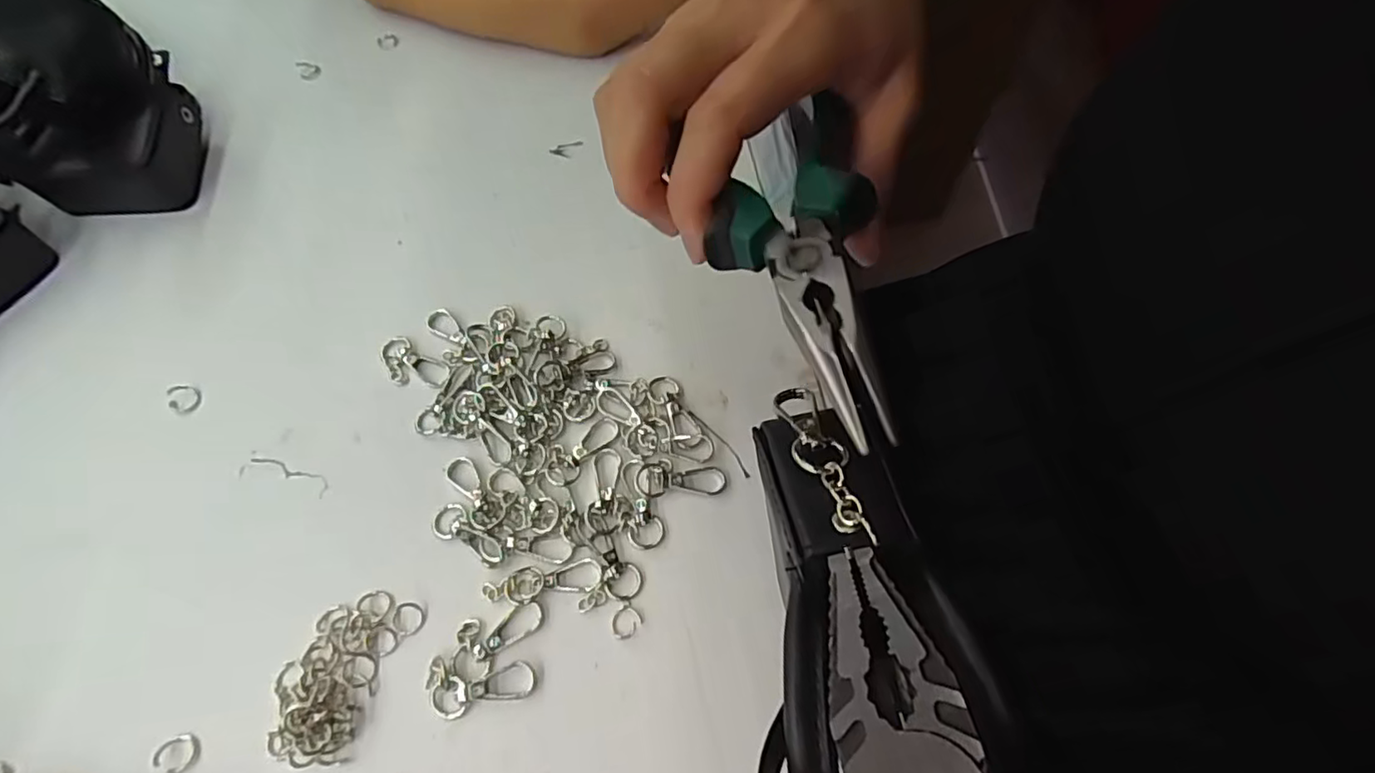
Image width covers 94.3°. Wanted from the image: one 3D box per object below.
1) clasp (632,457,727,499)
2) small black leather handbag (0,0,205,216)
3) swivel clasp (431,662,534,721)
[{"bbox_3d":[-0.003,0.040,0.282,0.040,0.004,0.017,-4,63,-2],"label":"clasp"},{"bbox_3d":[-0.329,-0.153,0.331,0.098,0.108,0.098,-16,64,-7],"label":"small black leather handbag"},{"bbox_3d":[-0.079,0.117,0.246,0.040,0.004,0.014,-11,64,-5],"label":"swivel clasp"}]

